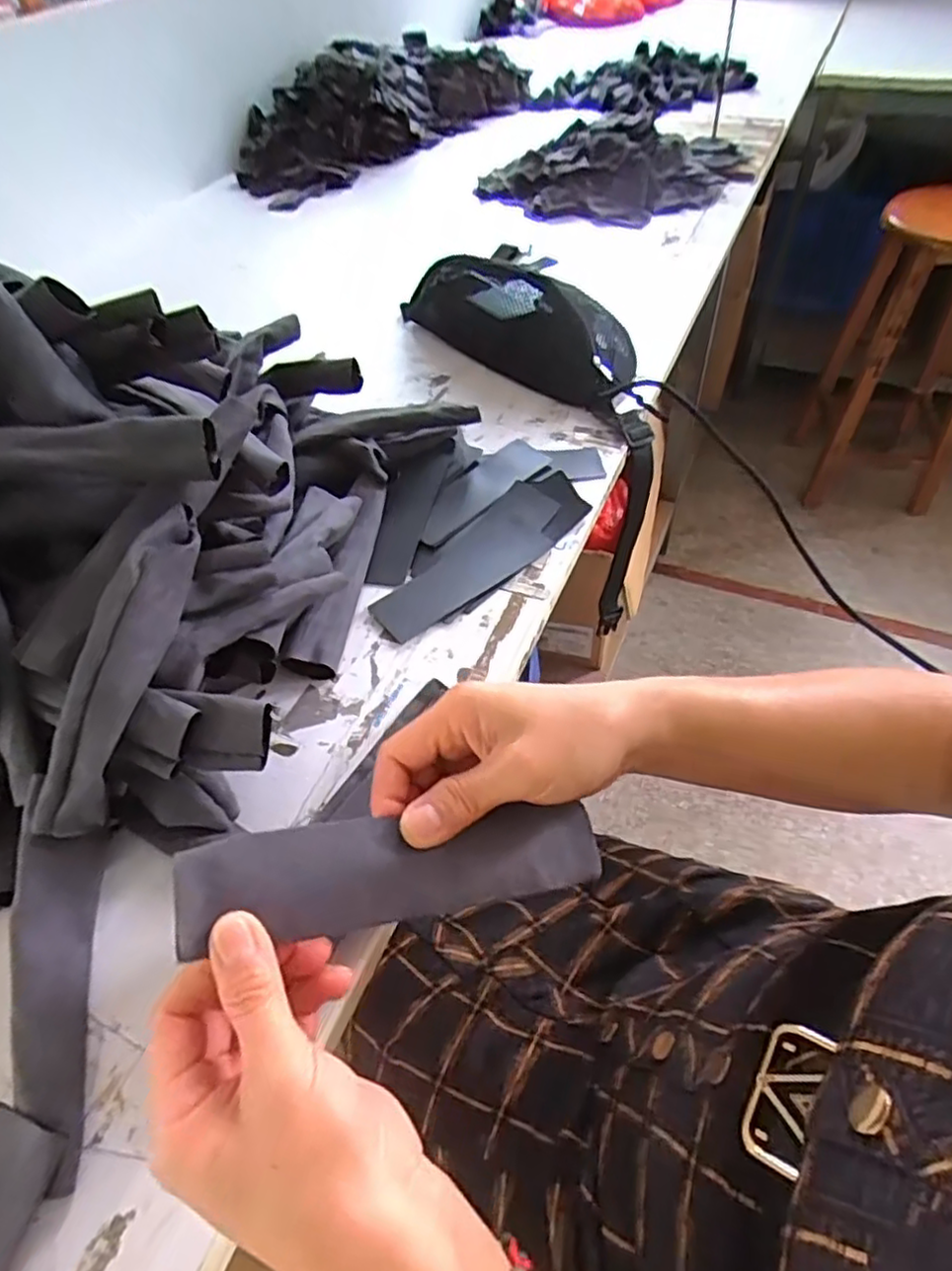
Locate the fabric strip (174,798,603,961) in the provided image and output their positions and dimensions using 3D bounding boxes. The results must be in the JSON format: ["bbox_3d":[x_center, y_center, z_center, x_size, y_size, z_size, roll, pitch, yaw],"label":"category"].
[{"bbox_3d":[-0.029,0.102,0.294,0.183,0.006,0.044,1,69,-21],"label":"fabric strip"}]

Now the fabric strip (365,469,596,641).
[{"bbox_3d":[0.011,-0.067,0.522,0.060,0.017,0.209,35,61,27],"label":"fabric strip"}]

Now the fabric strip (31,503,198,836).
[{"bbox_3d":[-0.184,0.017,0.348,0.026,0.033,0.175,17,84,16],"label":"fabric strip"}]

